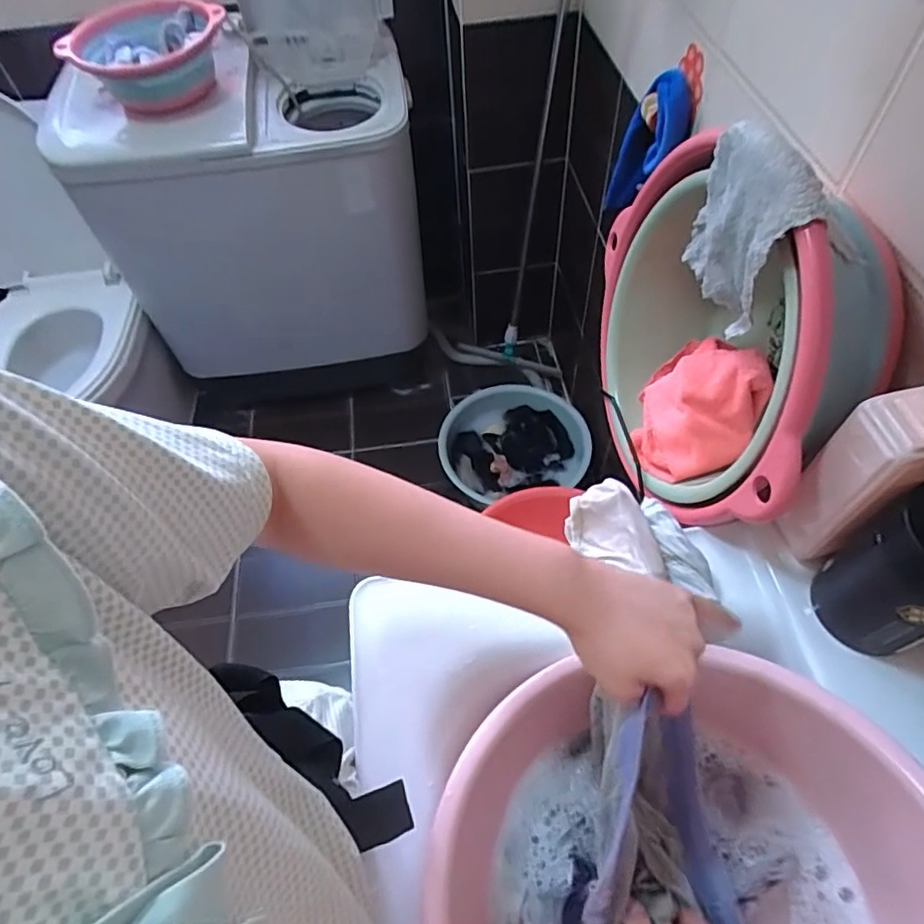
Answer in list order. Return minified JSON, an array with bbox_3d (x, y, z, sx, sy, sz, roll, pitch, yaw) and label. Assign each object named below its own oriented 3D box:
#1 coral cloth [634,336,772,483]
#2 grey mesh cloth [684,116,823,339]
[{"bbox_3d":[0.250,-0.058,0.630,0.112,0.092,0.160,23,61,17],"label":"coral cloth"},{"bbox_3d":[0.232,-0.188,0.477,0.033,0.134,0.121,-7,57,-1],"label":"grey mesh cloth"}]

